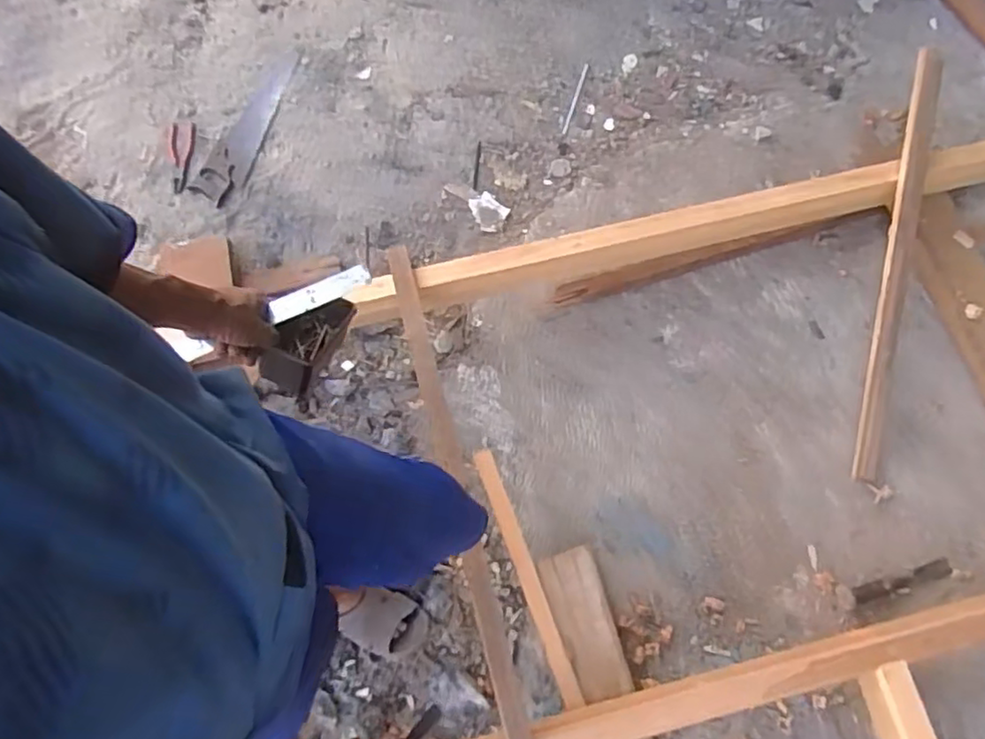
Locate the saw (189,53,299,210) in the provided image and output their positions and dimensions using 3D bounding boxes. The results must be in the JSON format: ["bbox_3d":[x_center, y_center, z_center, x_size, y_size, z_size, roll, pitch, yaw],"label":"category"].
[{"bbox_3d":[-0.561,-0.563,1.549,0.099,0.025,0.407,25,73,4],"label":"saw"}]

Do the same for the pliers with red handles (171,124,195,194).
[{"bbox_3d":[-0.706,-0.487,1.511,0.056,0.008,0.179,-9,74,-6],"label":"pliers with red handles"}]

